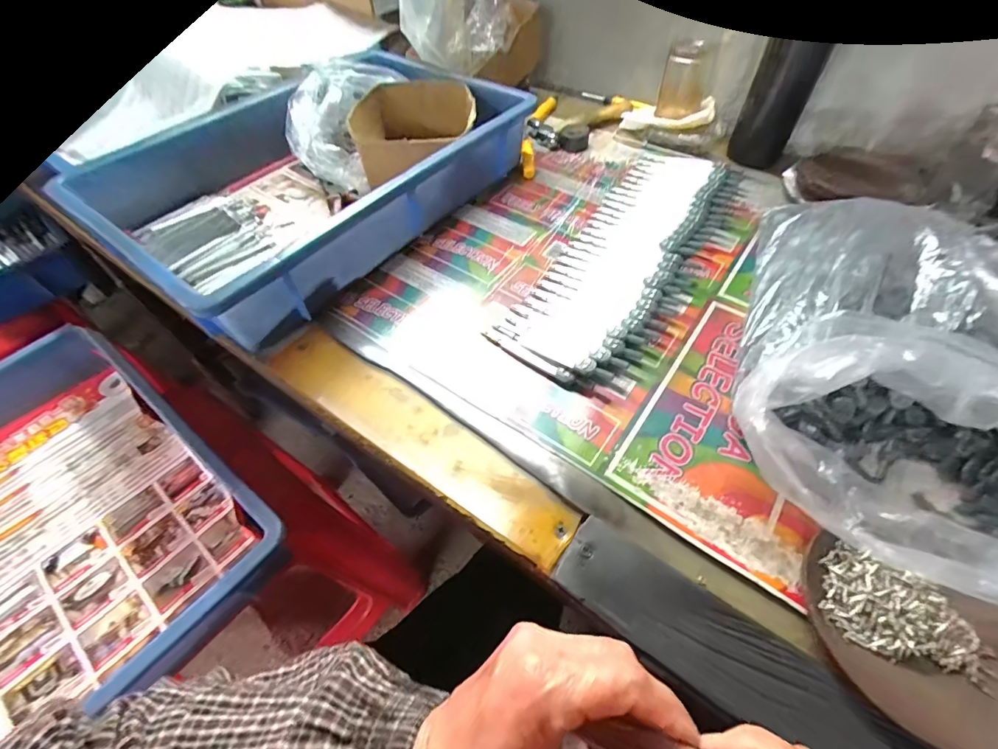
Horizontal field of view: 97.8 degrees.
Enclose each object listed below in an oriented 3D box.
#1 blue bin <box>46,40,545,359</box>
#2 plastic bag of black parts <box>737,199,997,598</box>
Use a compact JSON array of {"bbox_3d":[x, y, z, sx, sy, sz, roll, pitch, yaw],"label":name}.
[{"bbox_3d":[-0.204,-0.241,0.491,0.317,0.087,0.421,30,60,21],"label":"blue bin"},{"bbox_3d":[0.300,-0.015,0.312,0.214,0.084,0.318,21,57,16],"label":"plastic bag of black parts"}]

